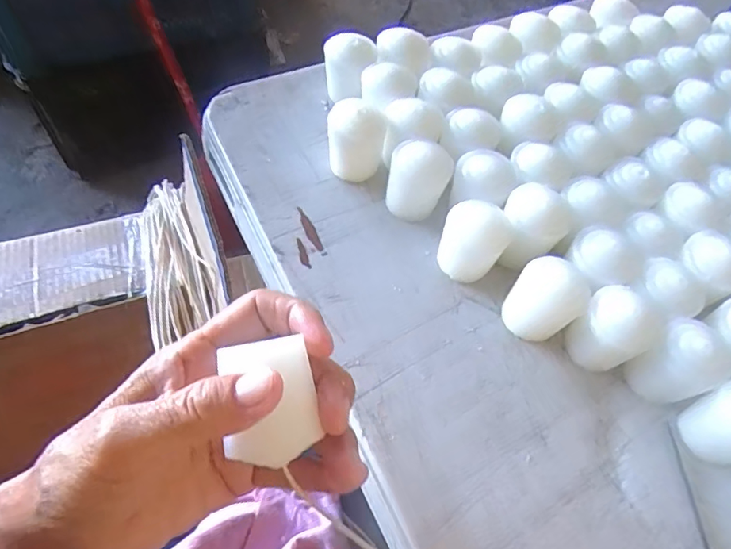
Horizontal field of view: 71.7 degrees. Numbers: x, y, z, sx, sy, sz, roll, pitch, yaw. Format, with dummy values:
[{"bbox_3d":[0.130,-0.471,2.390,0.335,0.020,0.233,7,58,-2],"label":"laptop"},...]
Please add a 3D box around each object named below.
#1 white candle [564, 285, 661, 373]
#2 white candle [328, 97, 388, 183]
[{"bbox_3d":[0.133,0.034,0.279,0.035,0.046,0.036,0,63,0],"label":"white candle"},{"bbox_3d":[-0.006,-0.090,0.335,0.037,0.051,0.037,-1,61,-5],"label":"white candle"}]

